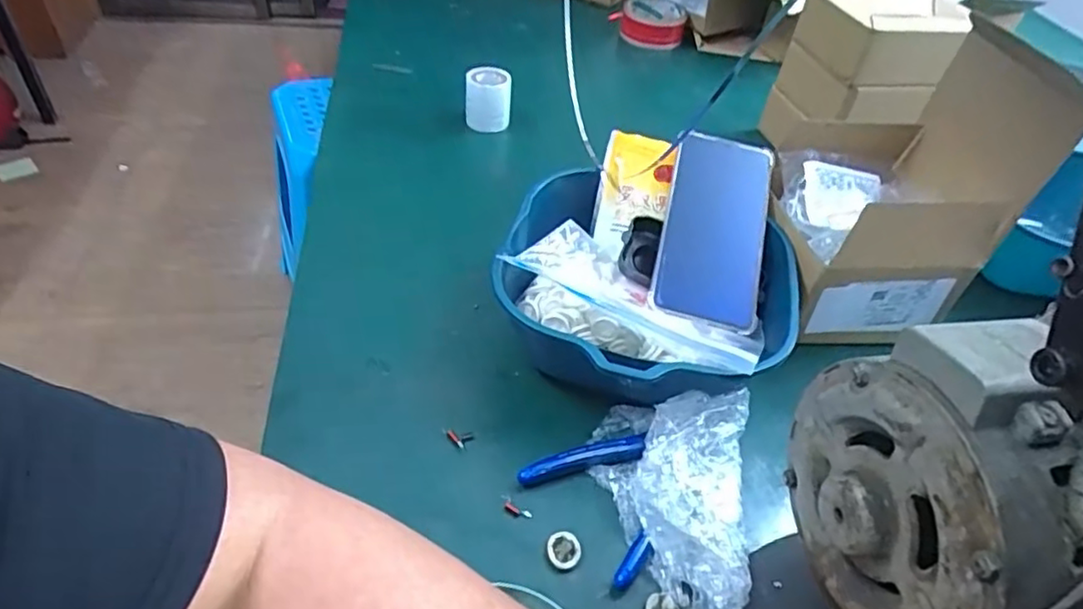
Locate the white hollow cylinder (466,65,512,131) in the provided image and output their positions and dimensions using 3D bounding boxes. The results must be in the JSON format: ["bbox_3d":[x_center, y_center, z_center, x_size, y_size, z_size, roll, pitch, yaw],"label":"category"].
[{"bbox_3d":[-0.057,-0.223,0.715,0.048,0.063,0.053,7,44,1],"label":"white hollow cylinder"}]

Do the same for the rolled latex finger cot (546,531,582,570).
[{"bbox_3d":[0.013,0.138,0.370,0.019,0.009,0.020,4,43,-4],"label":"rolled latex finger cot"}]

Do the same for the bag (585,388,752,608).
[{"bbox_3d":[0.078,0.099,0.372,0.090,0.048,0.134,10,43,2],"label":"bag"}]

